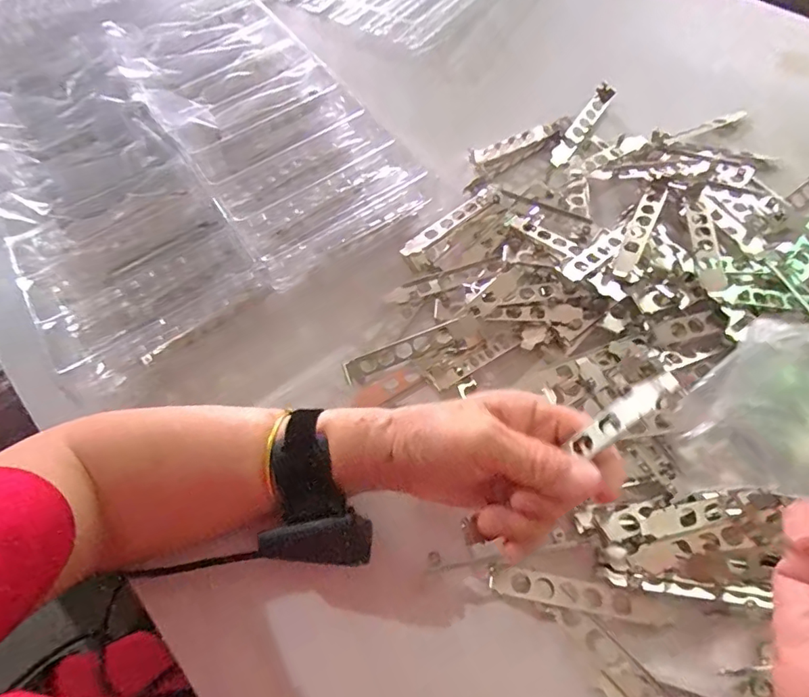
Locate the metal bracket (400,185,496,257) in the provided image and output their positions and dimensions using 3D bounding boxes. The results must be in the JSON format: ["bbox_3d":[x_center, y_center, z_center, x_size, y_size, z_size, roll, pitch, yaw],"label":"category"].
[{"bbox_3d":[0.043,-0.116,0.451,0.114,0.011,0.017,-40,67,-15],"label":"metal bracket"}]

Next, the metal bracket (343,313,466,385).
[{"bbox_3d":[0.001,0.000,0.397,0.105,0.006,0.019,-23,66,1],"label":"metal bracket"}]

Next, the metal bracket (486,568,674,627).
[{"bbox_3d":[0.115,0.162,0.320,0.114,0.009,0.020,9,64,9],"label":"metal bracket"}]

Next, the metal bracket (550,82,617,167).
[{"bbox_3d":[0.187,-0.236,0.512,0.019,0.014,0.122,31,70,18],"label":"metal bracket"}]

